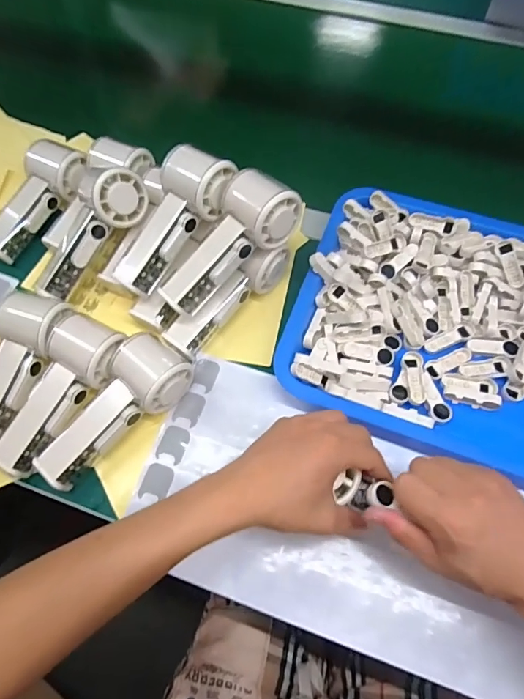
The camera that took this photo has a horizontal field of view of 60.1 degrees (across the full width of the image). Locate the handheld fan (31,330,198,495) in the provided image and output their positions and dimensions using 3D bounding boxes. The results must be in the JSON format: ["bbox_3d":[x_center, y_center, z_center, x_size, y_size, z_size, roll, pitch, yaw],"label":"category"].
[{"bbox_3d":[-0.129,0.057,0.407,0.061,0.053,0.153,33,70,16],"label":"handheld fan"}]

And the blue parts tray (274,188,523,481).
[{"bbox_3d":[0.201,-0.027,0.442,0.325,0.039,0.259,17,67,10],"label":"blue parts tray"}]

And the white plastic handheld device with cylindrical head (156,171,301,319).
[{"bbox_3d":[-0.036,-0.102,0.430,0.151,0.051,0.064,-45,70,9],"label":"white plastic handheld device with cylindrical head"}]

